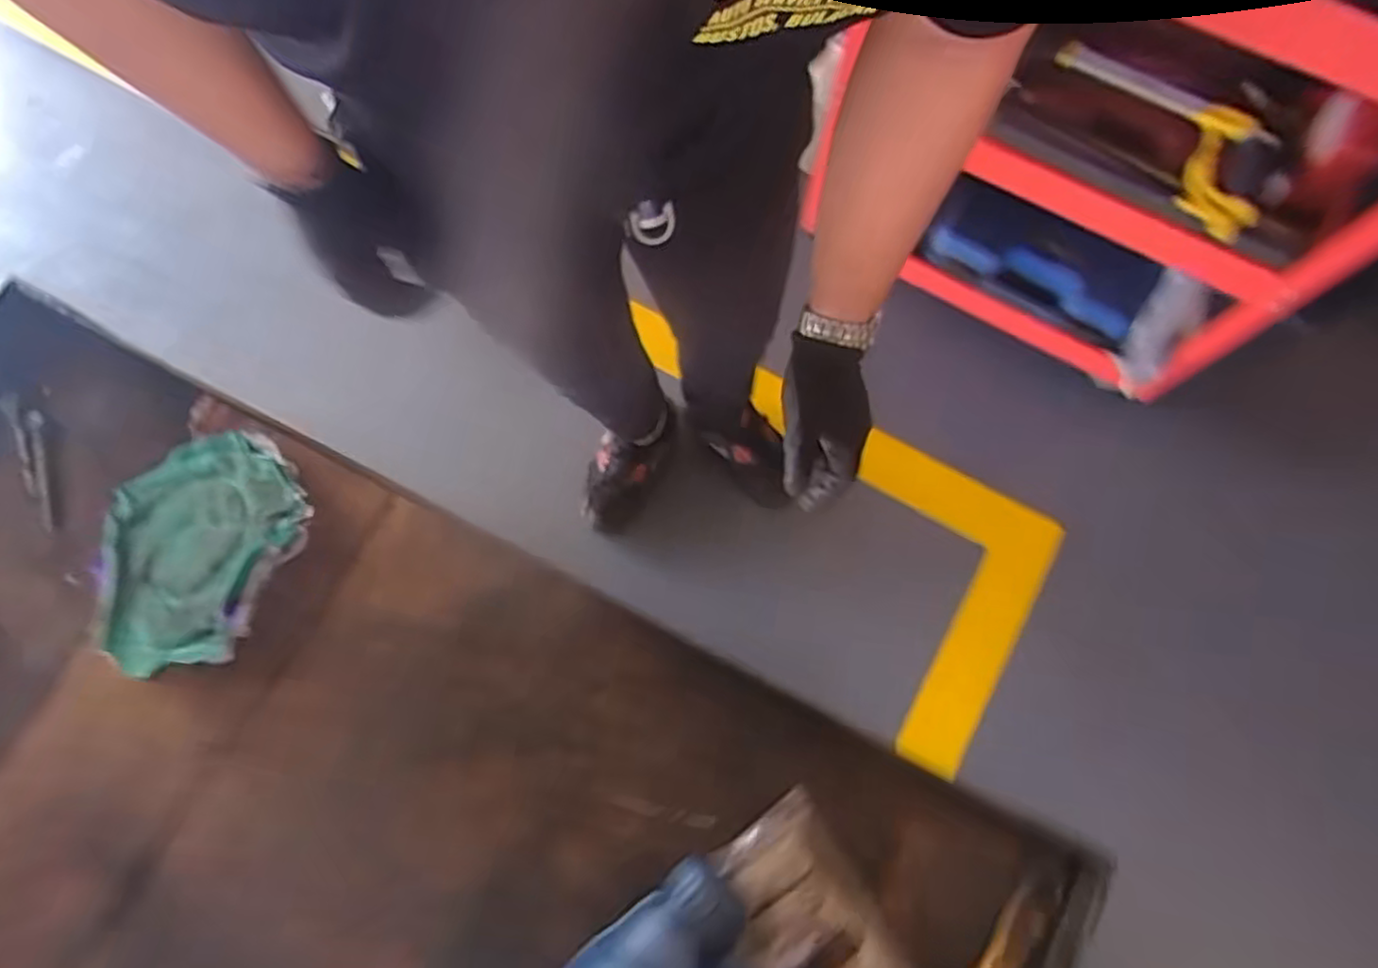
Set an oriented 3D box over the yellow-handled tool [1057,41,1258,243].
[{"bbox_3d":[0.688,-0.534,1.020,0.111,0.030,0.437,-32,57,28],"label":"yellow-handled tool"}]

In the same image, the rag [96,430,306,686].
[{"bbox_3d":[-0.324,0.039,0.453,0.138,0.055,0.149,23,68,6],"label":"rag"}]

